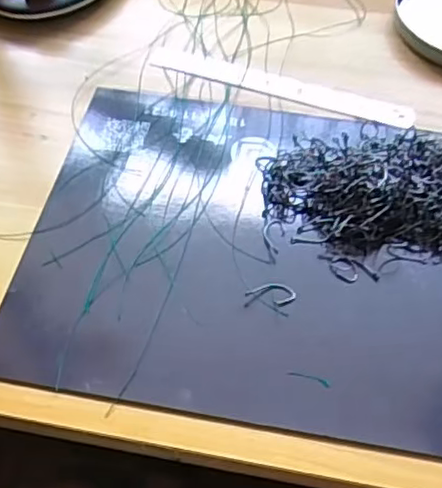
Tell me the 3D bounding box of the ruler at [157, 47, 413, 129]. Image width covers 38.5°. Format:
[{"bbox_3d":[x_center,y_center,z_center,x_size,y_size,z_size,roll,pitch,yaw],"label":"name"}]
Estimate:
[{"bbox_3d":[0.038,-0.102,0.409,0.171,0.004,0.020,19,55,13],"label":"ruler"}]

